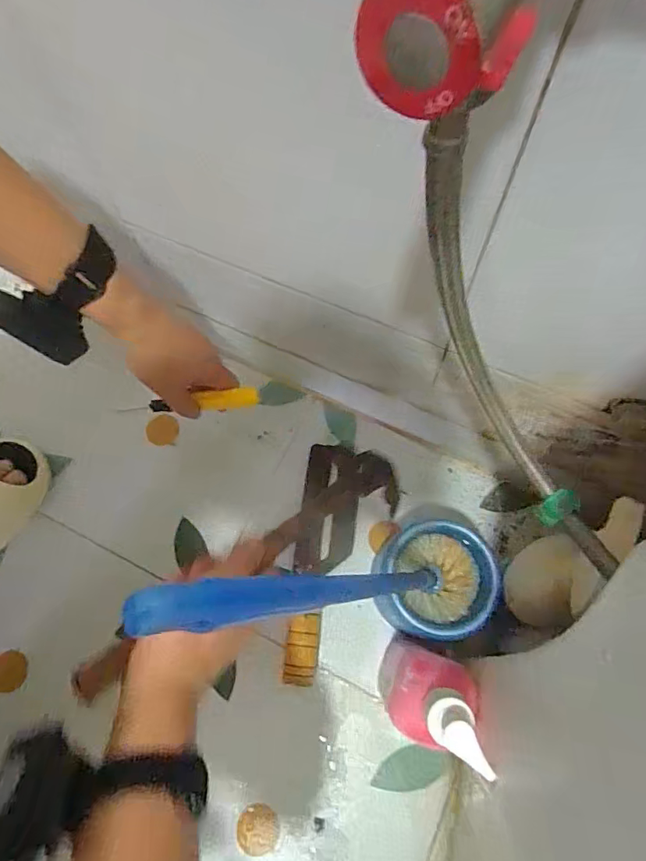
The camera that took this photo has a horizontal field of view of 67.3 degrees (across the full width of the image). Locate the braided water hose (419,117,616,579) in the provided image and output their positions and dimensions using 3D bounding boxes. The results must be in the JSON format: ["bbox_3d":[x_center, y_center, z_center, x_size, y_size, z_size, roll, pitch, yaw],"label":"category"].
[{"bbox_3d":[0.106,-0.014,0.268,0.027,0.292,0.074,-49,37,-14],"label":"braided water hose"}]

